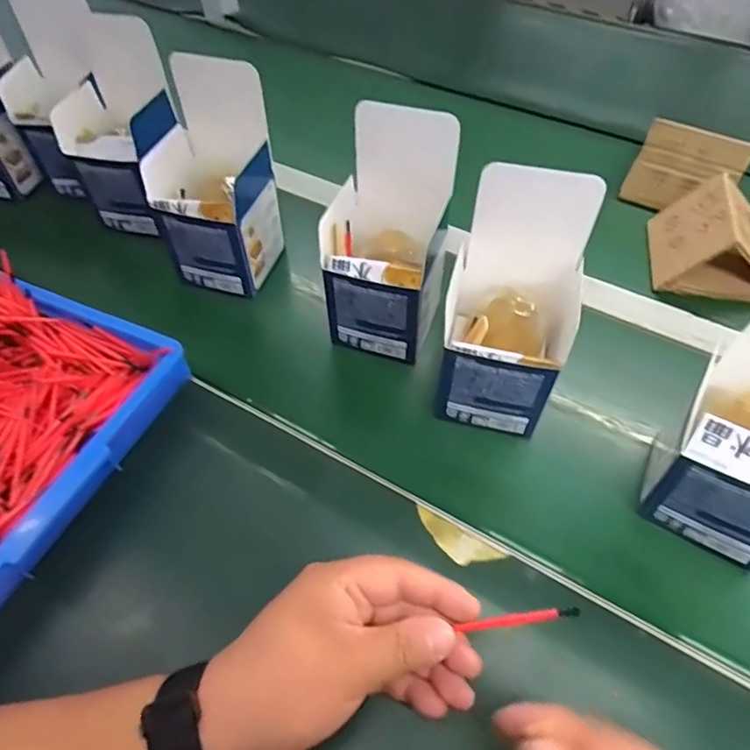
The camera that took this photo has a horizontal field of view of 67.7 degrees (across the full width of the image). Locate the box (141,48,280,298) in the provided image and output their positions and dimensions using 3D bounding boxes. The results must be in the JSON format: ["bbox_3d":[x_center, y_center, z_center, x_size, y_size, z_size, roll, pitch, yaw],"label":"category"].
[{"bbox_3d":[-0.145,-0.178,0.517,0.093,0.159,0.126,14,55,12],"label":"box"}]

